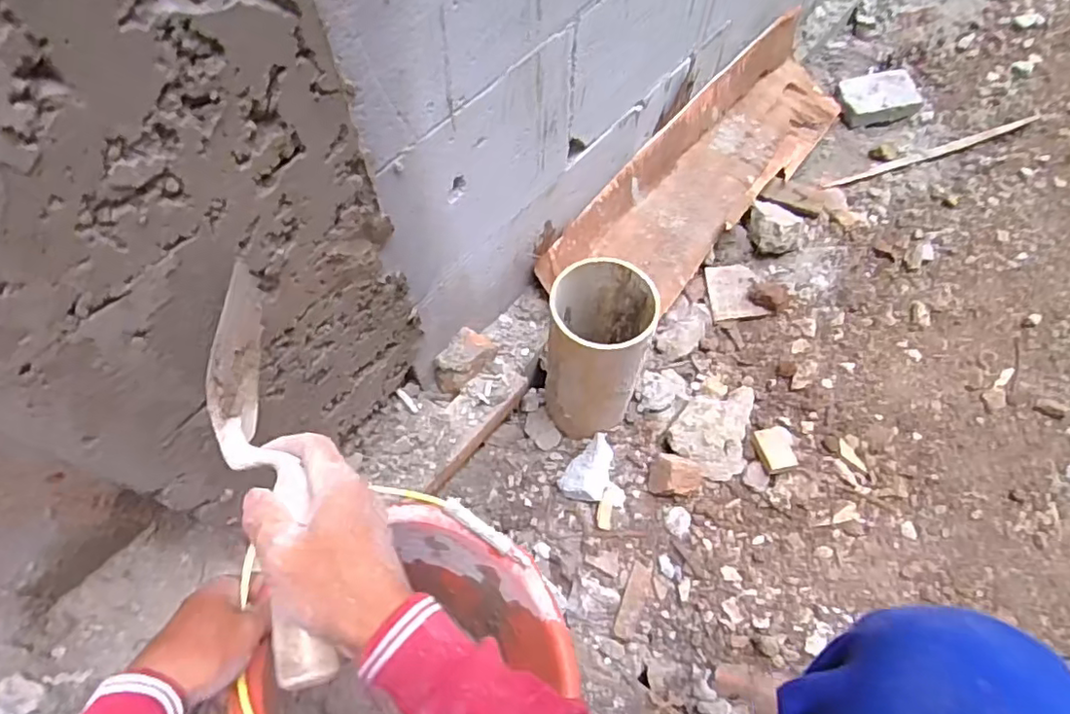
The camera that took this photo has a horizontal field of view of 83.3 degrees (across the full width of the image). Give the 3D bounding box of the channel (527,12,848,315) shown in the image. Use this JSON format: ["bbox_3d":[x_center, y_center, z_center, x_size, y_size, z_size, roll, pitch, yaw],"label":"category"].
[{"bbox_3d":[0.299,-0.307,0.998,0.178,0.123,0.730,38,69,18],"label":"channel"}]

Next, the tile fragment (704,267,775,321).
[{"bbox_3d":[0.317,-0.104,0.952,0.081,0.009,0.095,-4,63,-1],"label":"tile fragment"}]

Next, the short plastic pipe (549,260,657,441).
[{"bbox_3d":[0.072,-0.004,0.726,0.112,0.222,0.110,-1,63,1],"label":"short plastic pipe"}]

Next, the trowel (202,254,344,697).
[{"bbox_3d":[-0.175,0.065,0.389,0.041,0.084,0.276,-20,68,-9],"label":"trowel"}]

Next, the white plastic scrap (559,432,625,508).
[{"bbox_3d":[0.077,0.149,0.801,0.083,0.039,0.092,3,63,3],"label":"white plastic scrap"}]

